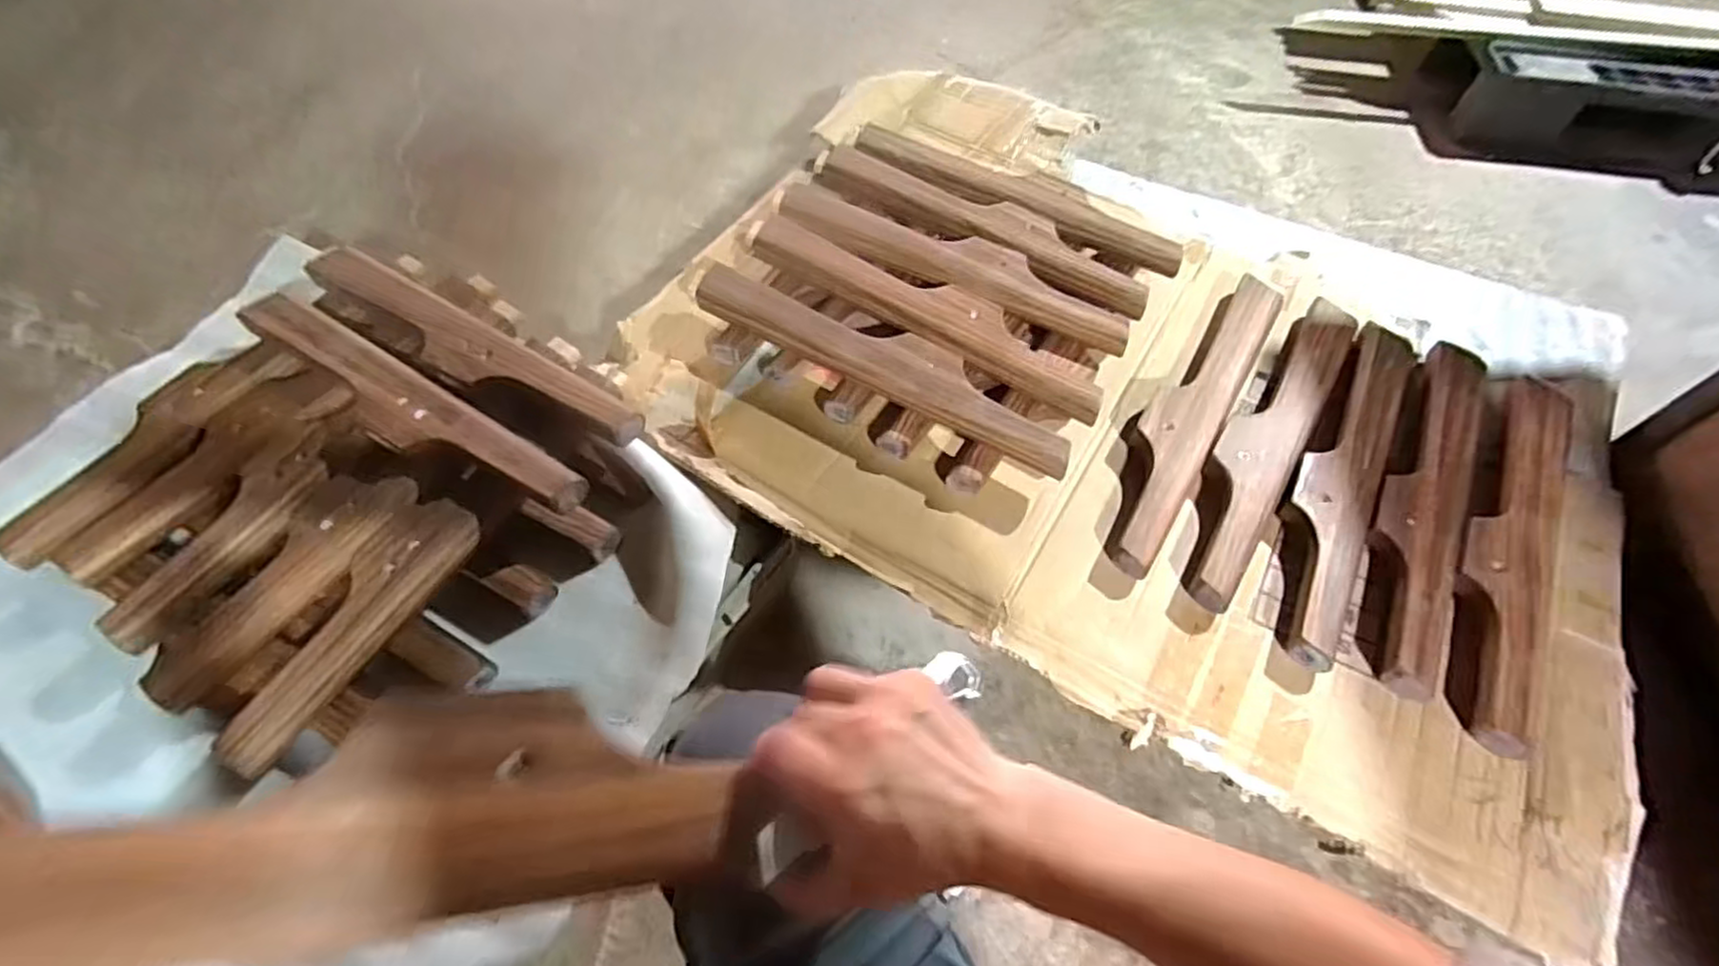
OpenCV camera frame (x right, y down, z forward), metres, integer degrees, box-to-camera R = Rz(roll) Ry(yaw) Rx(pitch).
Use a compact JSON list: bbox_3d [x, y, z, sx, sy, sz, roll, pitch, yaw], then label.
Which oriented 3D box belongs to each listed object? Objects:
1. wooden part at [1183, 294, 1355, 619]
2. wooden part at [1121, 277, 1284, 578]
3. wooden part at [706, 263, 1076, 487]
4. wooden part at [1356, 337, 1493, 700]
[{"bbox_3d":[0.533,-0.065,0.938,0.098,0.043,0.567,32,61,17],"label":"wooden part"},{"bbox_3d":[0.447,-0.103,0.962,0.095,0.044,0.558,31,60,16],"label":"wooden part"},{"bbox_3d":[0.022,-0.168,0.935,0.549,0.043,0.091,28,60,15],"label":"wooden part"},{"bbox_3d":[0.700,0.007,0.889,0.103,0.041,0.572,30,60,16],"label":"wooden part"}]

